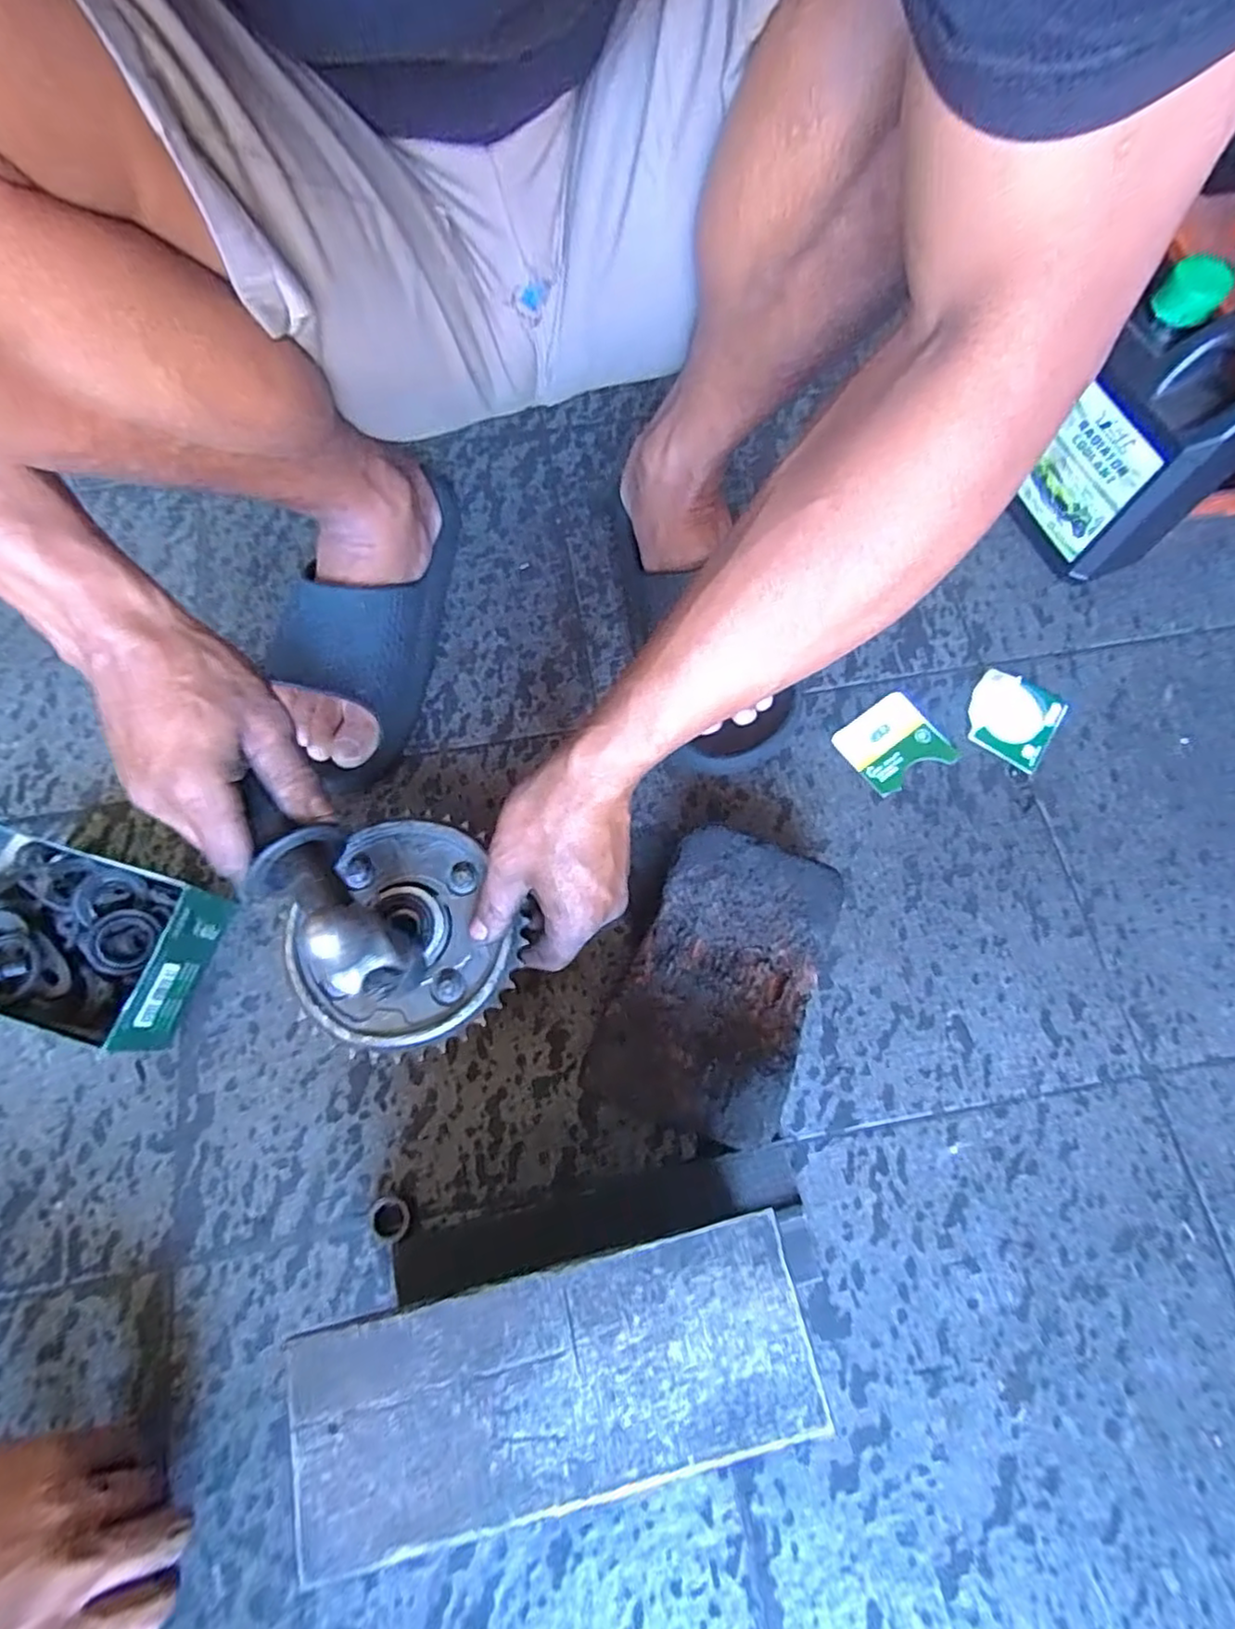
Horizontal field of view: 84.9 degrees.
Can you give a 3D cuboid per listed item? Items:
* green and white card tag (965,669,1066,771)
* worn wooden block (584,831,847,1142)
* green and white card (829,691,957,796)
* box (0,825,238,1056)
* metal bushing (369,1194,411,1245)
[{"bbox_3d":[0.297,-0.074,0.508,0.060,0.006,0.074,29,75,12],"label":"green and white card tag"},{"bbox_3d":[0.059,0.104,0.417,0.105,0.058,0.172,21,71,7],"label":"worn wooden block"},{"bbox_3d":[0.203,-0.052,0.503,0.067,0.004,0.065,-31,71,-7],"label":"green and white card"},{"bbox_3d":[-0.344,0.077,0.426,0.161,0.053,0.101,16,71,6],"label":"box"},{"bbox_3d":[-0.132,0.235,0.392,0.022,0.012,0.024,0,70,0],"label":"metal bushing"}]

